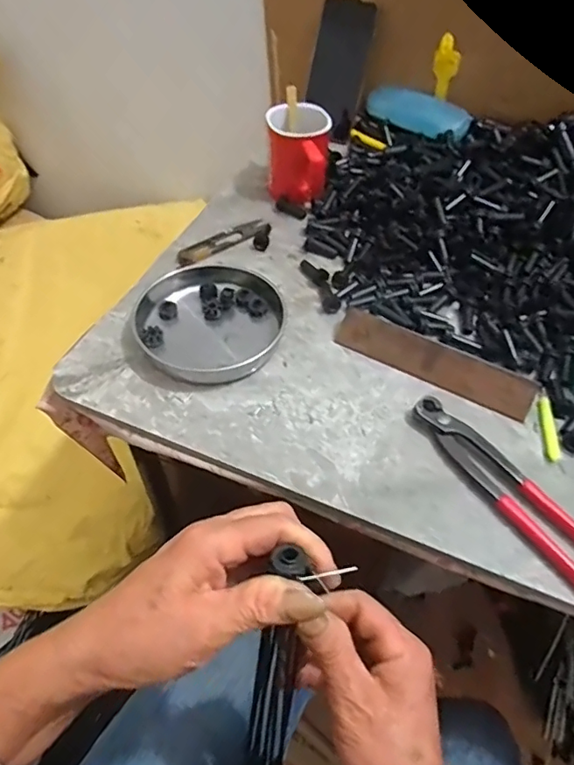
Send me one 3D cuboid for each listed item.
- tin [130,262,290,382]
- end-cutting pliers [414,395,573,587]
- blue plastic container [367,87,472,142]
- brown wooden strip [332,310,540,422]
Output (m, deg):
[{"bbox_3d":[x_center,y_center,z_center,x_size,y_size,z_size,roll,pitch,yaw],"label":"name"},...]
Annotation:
[{"bbox_3d":[-0.068,-0.064,0.511,0.134,0.020,0.142,1,52,-1],"label":"tin"},{"bbox_3d":[0.172,0.084,0.404,0.041,0.014,0.194,-31,58,-23],"label":"end-cutting pliers"},{"bbox_3d":[0.178,-0.366,0.717,0.155,0.031,0.056,37,60,25],"label":"blue plastic container"},{"bbox_3d":[0.131,-0.018,0.478,0.179,0.037,0.006,25,17,17],"label":"brown wooden strip"}]

